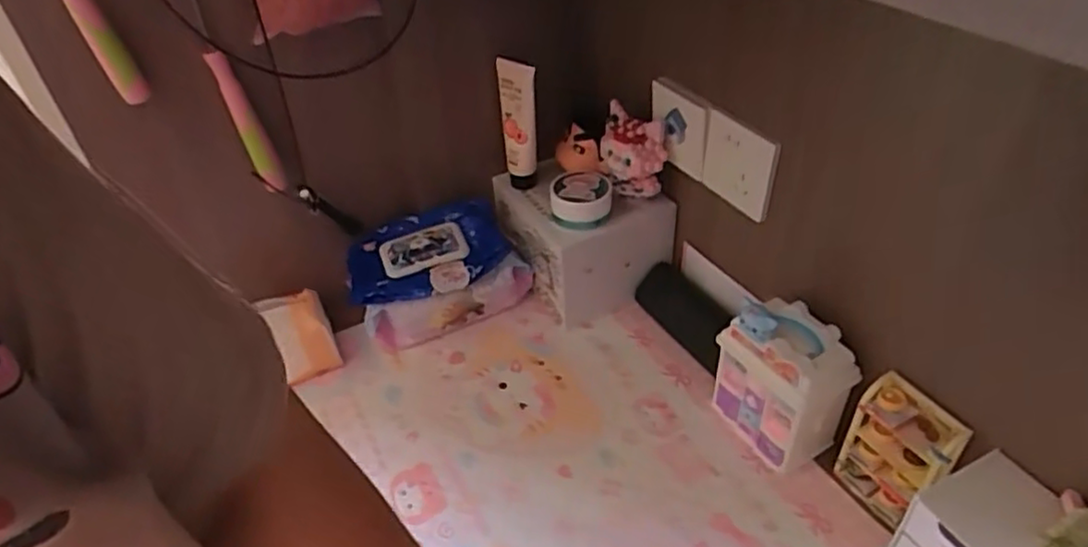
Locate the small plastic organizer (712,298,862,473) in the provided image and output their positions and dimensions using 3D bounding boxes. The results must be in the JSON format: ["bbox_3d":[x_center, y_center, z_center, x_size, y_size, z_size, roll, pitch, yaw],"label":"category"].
[{"bbox_3d":[0.224,0.099,0.648,0.070,0.144,0.110,-22,43,-19],"label":"small plastic organizer"}]

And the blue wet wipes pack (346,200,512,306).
[{"bbox_3d":[-0.136,-0.021,0.793,0.187,0.048,0.118,-10,41,-6],"label":"blue wet wipes pack"}]

